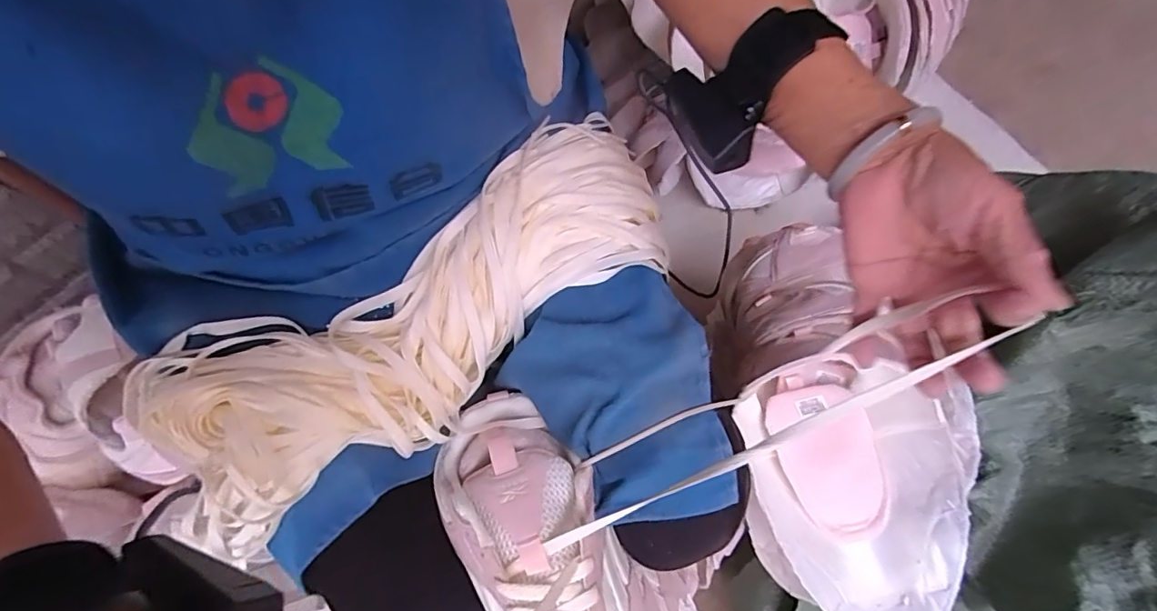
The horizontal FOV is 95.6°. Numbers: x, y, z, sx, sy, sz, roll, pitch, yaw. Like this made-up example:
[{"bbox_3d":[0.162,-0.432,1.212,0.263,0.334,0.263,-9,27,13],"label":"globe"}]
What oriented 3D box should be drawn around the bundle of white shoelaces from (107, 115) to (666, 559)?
[{"bbox_3d":[-0.098,0.001,0.352,0.355,0.049,0.131,-36,76,-12],"label":"bundle of white shoelaces"}]

